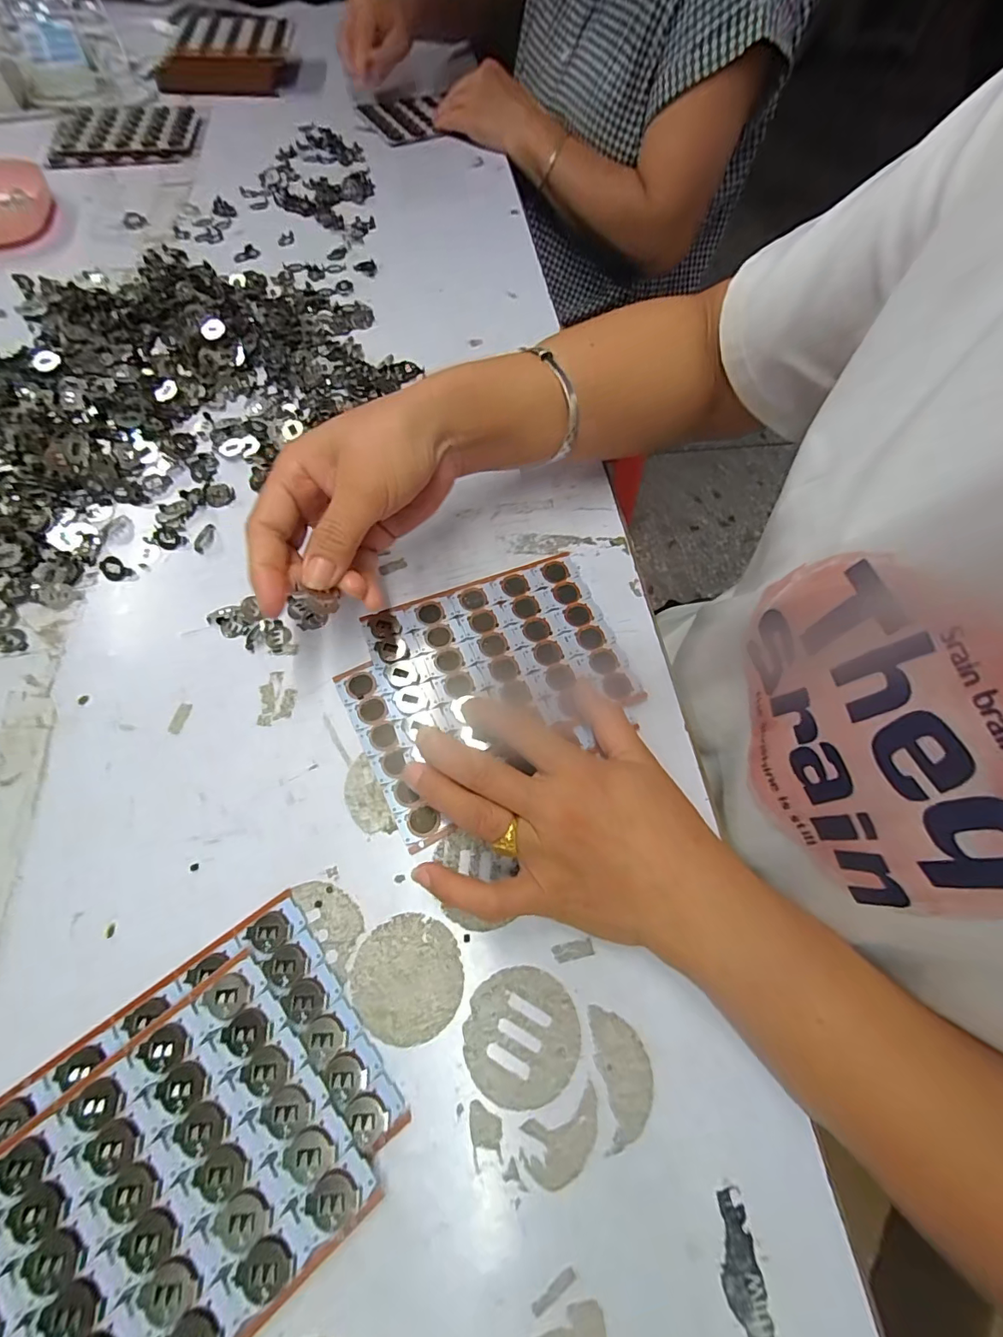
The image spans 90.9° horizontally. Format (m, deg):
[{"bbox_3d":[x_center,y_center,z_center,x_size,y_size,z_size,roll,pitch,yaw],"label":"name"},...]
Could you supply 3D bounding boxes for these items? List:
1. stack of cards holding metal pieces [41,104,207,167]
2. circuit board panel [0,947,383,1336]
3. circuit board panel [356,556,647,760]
[{"bbox_3d":[-0.450,-0.649,0.594,0.165,0.006,0.143,-9,65,-5],"label":"stack of cards holding metal pieces"},{"bbox_3d":[-0.143,0.220,0.202,0.141,0.013,0.114,-37,71,-17],"label":"circuit board panel"},{"bbox_3d":[-0.002,-0.010,0.313,0.149,0.004,0.111,-19,68,-10],"label":"circuit board panel"}]

